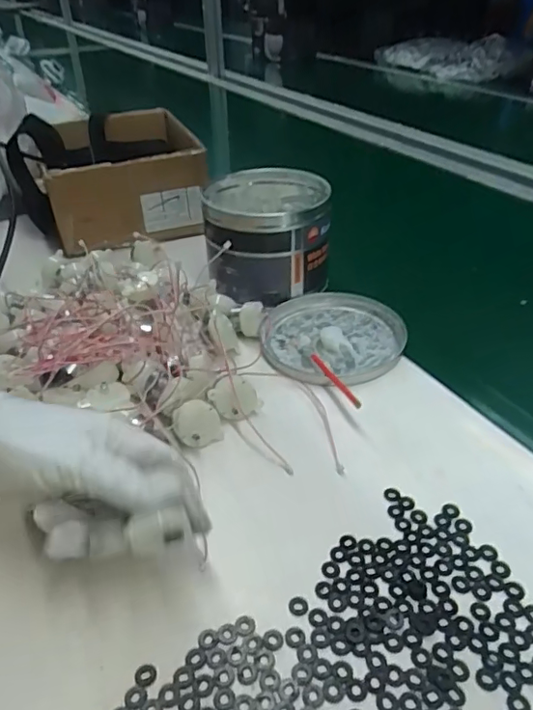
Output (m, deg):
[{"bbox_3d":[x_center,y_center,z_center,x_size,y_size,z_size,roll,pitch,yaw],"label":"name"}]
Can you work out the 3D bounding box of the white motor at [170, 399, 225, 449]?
[{"bbox_3d":[-0.053,0.050,0.396,0.034,0.035,0.020,-24,17,-29],"label":"white motor"}]

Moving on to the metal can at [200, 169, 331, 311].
[{"bbox_3d":[0.002,-0.122,0.567,0.119,0.103,0.132,-2,36,1],"label":"metal can"}]

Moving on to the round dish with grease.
[{"bbox_3d":[0.063,-0.018,0.504,0.123,0.013,0.132,-2,36,1],"label":"round dish with grease"}]

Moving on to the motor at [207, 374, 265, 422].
[{"bbox_3d":[-0.024,0.033,0.417,0.035,0.037,0.009,-30,13,-18],"label":"motor"}]

